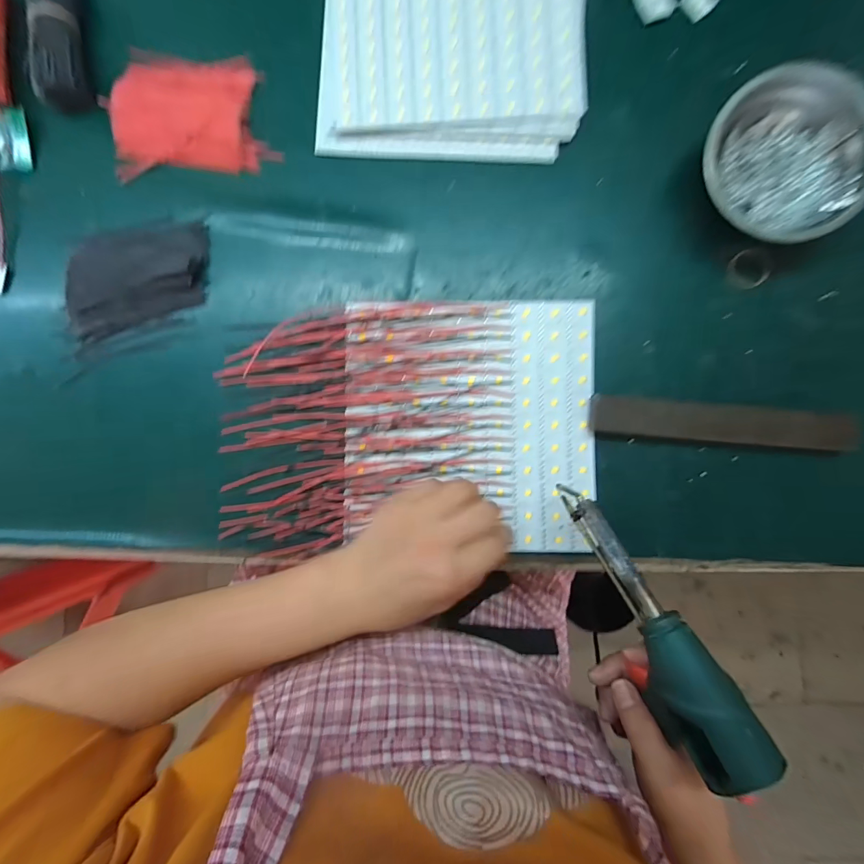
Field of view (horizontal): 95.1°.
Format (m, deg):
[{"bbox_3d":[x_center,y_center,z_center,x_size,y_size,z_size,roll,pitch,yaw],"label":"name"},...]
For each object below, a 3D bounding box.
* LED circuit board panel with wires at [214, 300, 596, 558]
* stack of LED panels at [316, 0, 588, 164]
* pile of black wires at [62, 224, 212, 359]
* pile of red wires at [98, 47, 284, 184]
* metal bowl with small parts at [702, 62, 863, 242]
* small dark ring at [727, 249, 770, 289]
[{"bbox_3d":[-0.023,-0.005,0.343,0.322,0.013,0.208,-2,91,1],"label":"LED circuit board panel with wires"},{"bbox_3d":[0.018,-0.359,0.340,0.224,0.013,0.235,2,91,1],"label":"stack of LED panels"},{"bbox_3d":[-0.267,-0.140,0.350,0.136,0.019,0.089,-14,90,1],"label":"pile of black wires"},{"bbox_3d":[-0.214,-0.283,0.351,0.142,0.009,0.102,-1,91,1],"label":"pile of red wires"},{"bbox_3d":[0.275,-0.213,0.317,0.123,0.045,0.116,22,91,1],"label":"metal bowl with small parts"},{"bbox_3d":[0.269,-0.138,0.335,0.029,0.010,0.032,-19,90,1],"label":"small dark ring"}]

